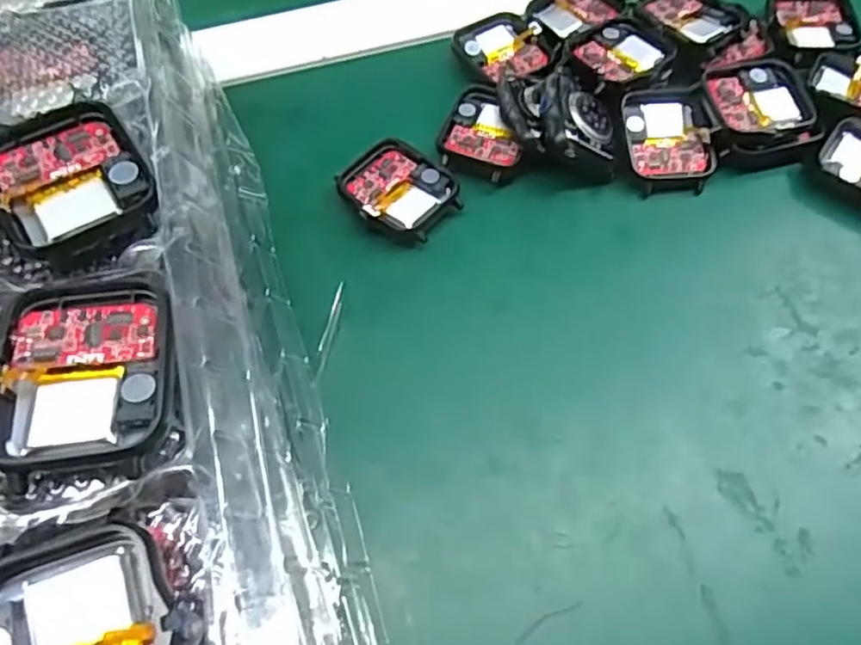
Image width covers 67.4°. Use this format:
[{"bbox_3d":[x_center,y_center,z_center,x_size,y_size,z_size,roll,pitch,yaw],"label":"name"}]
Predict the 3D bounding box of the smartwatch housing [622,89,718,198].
[{"bbox_3d":[0.100,-0.077,0.272,0.036,0.018,0.041,2,64,1],"label":"smartwatch housing"}]

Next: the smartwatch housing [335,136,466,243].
[{"bbox_3d":[-0.013,-0.054,0.264,0.045,0.009,0.040,34,67,18],"label":"smartwatch housing"}]

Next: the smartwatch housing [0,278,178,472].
[{"bbox_3d":[-0.076,0.009,0.143,0.038,0.006,0.046,-4,61,-1],"label":"smartwatch housing"}]

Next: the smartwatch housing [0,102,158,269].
[{"bbox_3d":[-0.093,-0.037,0.169,0.036,0.006,0.050,-30,65,-14],"label":"smartwatch housing"}]

